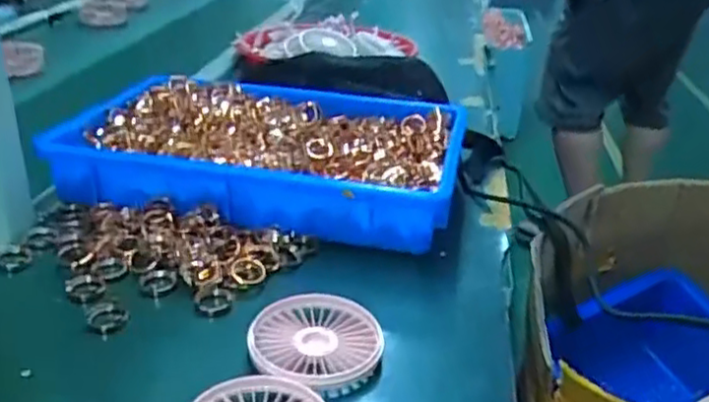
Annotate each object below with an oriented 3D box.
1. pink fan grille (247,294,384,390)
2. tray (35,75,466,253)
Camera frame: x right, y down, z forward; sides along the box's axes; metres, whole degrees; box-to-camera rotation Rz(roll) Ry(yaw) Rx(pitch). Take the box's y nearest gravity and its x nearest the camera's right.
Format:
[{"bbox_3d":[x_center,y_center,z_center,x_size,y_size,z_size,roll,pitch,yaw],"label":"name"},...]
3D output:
[{"bbox_3d":[-0.024,0.094,0.468,0.088,0.016,0.084,3,27,-1],"label":"pink fan grille"},{"bbox_3d":[-0.078,-0.049,0.688,0.347,0.067,0.236,8,27,8],"label":"tray"}]

